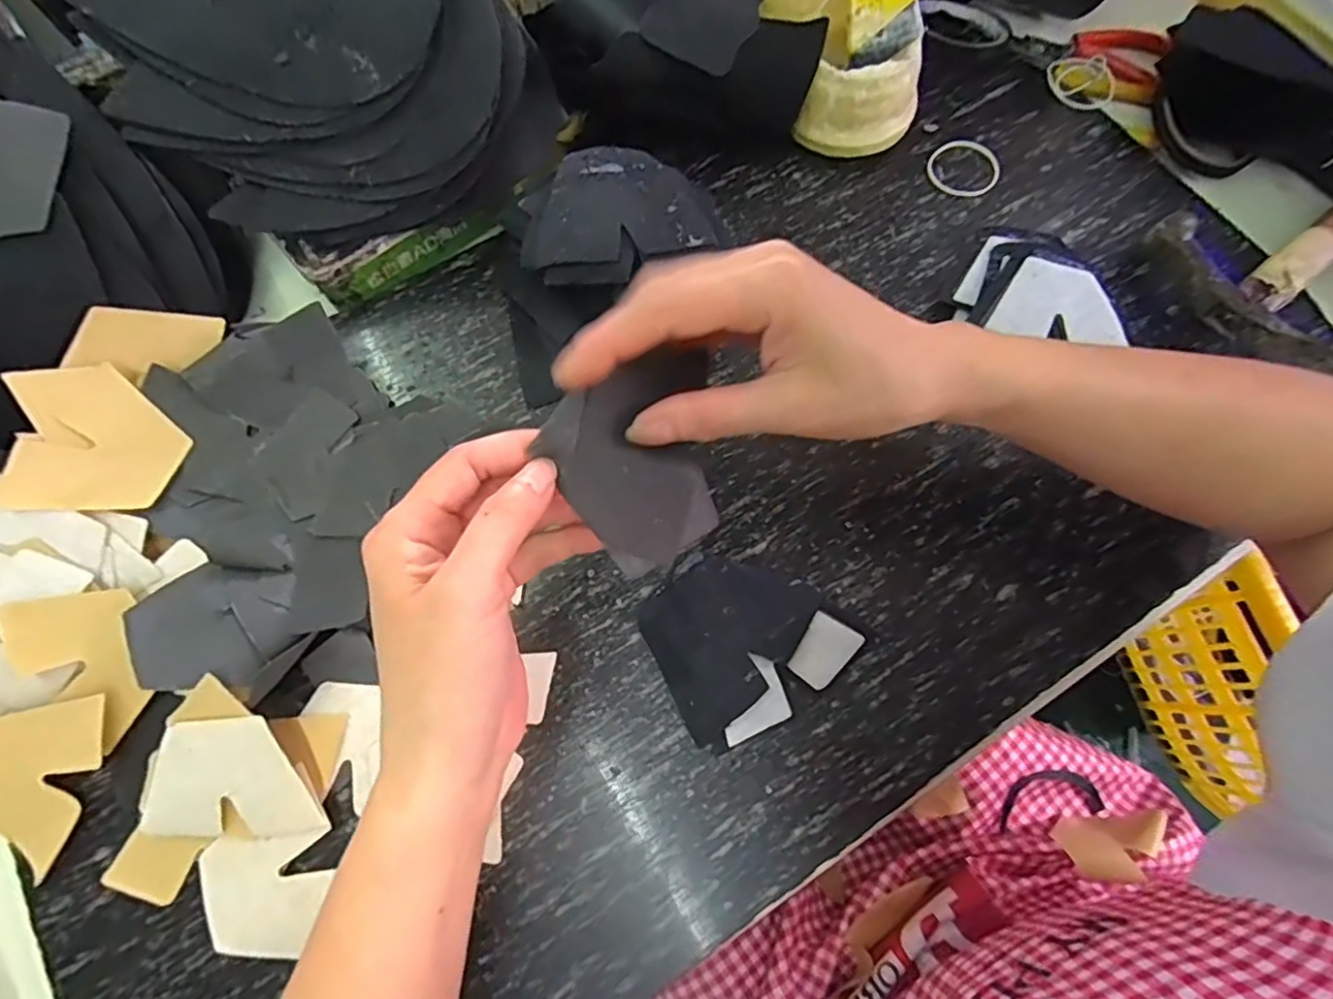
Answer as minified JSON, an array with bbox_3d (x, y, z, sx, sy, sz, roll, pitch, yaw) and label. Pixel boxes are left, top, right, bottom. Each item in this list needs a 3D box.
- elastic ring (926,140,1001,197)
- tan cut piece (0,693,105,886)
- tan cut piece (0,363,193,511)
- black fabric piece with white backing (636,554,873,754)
[{"bbox_3d":[0.198,-0.220,0.409,0.046,0.004,0.046,0,72,0],"label":"elastic ring"},{"bbox_3d":[-0.297,0.127,0.284,0.057,0.008,0.077,21,89,-8],"label":"tan cut piece"},{"bbox_3d":[-0.288,-0.031,0.312,0.067,0.004,0.074,-1,76,-31],"label":"tan cut piece"},{"bbox_3d":[0.041,0.069,0.311,0.092,0.010,0.083,-27,74,-8],"label":"black fabric piece with white backing"}]

